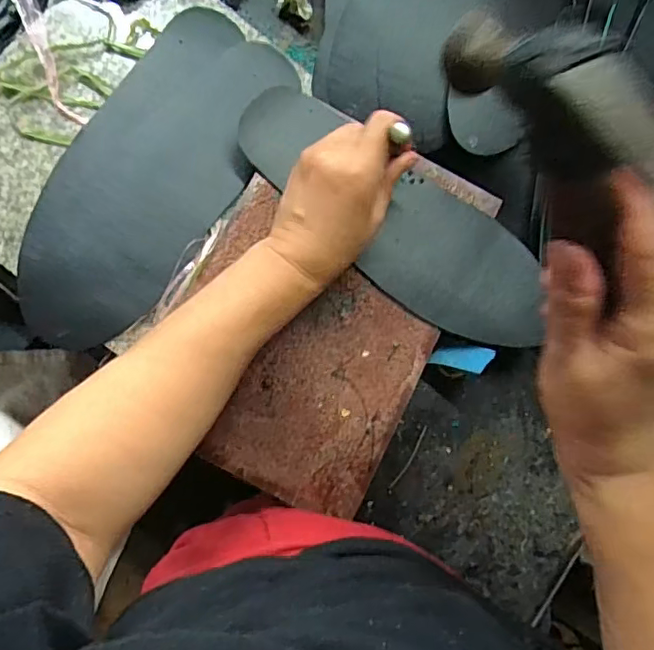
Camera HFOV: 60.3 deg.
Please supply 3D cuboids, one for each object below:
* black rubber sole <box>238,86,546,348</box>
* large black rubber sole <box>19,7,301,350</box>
[{"bbox_3d":[0.053,-0.085,0.429,0.268,0.017,0.097,37,80,1],"label":"black rubber sole"},{"bbox_3d":[-0.135,-0.115,0.433,0.118,0.010,0.279,29,81,-3],"label":"large black rubber sole"}]

